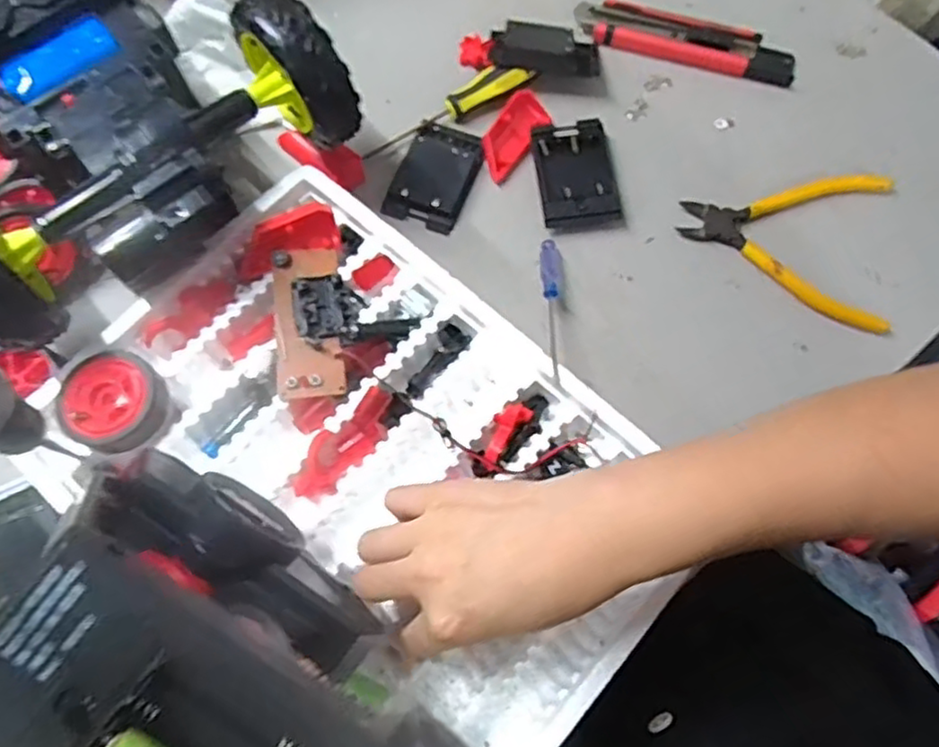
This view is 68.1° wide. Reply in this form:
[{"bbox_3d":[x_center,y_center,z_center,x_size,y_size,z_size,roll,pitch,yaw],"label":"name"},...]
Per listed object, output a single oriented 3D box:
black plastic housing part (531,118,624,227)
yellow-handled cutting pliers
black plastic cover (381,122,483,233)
[{"bbox_3d":[0.075,-0.143,0.494,0.056,0.009,0.080,-6,72,-2],"label":"black plastic housing part"},{"bbox_3d":[0.218,-0.094,0.478,0.140,0.017,0.107,12,72,4],"label":"yellow-handled cutting pliers"},{"bbox_3d":[-0.022,-0.146,0.494,0.053,0.015,0.084,20,73,6],"label":"black plastic cover"}]

